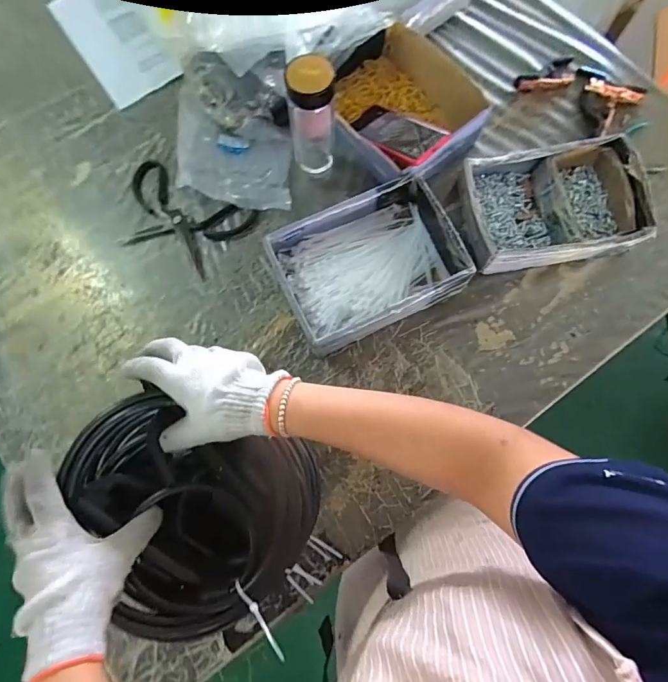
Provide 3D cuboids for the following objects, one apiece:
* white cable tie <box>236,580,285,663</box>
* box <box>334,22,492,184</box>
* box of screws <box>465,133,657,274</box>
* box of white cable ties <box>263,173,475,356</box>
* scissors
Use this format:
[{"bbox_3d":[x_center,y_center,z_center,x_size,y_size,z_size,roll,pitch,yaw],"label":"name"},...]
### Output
[{"bbox_3d":[-0.071,0.265,0.400,0.007,0.011,0.081,-40,64,-9],"label":"white cable tie"},{"bbox_3d":[0.109,-0.381,0.684,0.235,0.077,0.214,43,80,9],"label":"box"},{"bbox_3d":[0.335,-0.207,0.648,0.254,0.066,0.176,-9,77,-2],"label":"box of screws"},{"bbox_3d":[0.050,-0.111,0.621,0.251,0.069,0.190,-23,78,-6],"label":"box of white cable ties"},{"bbox_3d":[-0.252,-0.198,0.676,0.219,0.010,0.141,28,78,6],"label":"scissors"}]

